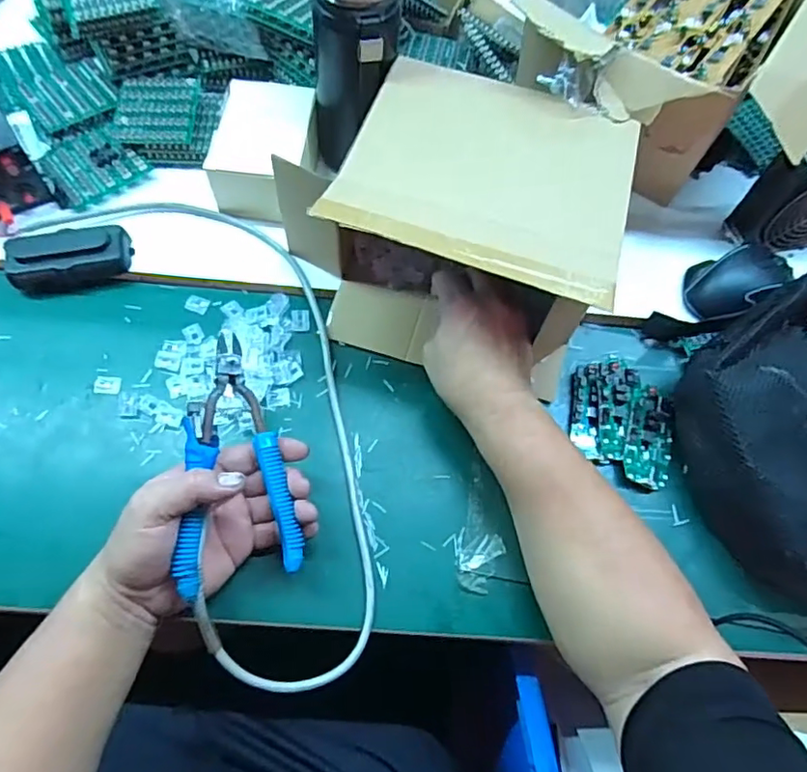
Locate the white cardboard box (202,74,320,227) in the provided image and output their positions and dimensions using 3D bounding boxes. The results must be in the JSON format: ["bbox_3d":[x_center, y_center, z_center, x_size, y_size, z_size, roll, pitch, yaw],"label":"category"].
[{"bbox_3d":[-0.134,-0.232,0.577,0.094,0.066,0.127,7,64,-2],"label":"white cardboard box"}]

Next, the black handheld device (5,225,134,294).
[{"bbox_3d":[-0.313,-0.118,0.541,0.106,0.034,0.053,-11,65,-8],"label":"black handheld device"}]

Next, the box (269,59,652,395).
[{"bbox_3d":[0.043,-0.155,0.513,0.268,0.145,0.219,15,64,5],"label":"box"}]

